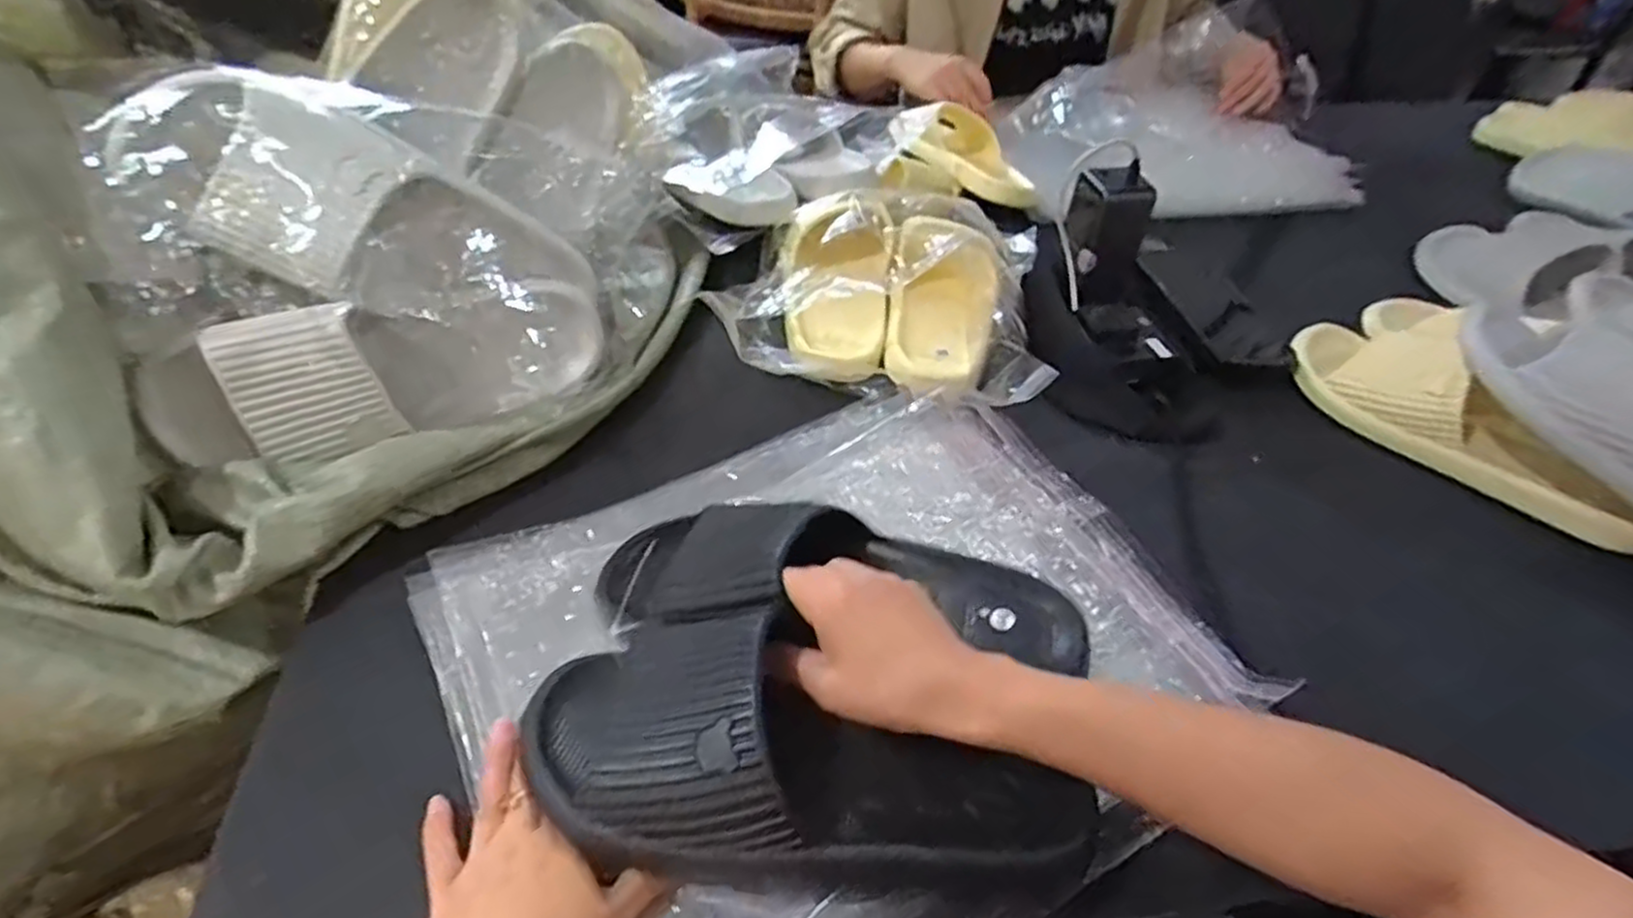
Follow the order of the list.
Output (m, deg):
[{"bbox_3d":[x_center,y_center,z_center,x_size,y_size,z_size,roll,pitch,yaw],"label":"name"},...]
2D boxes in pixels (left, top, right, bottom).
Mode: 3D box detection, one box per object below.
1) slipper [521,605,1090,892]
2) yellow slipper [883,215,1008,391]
[{"bbox_3d":[-0.014,0.140,0.351,0.272,0.065,0.105,11,45,8],"label":"slipper"},{"bbox_3d":[0.106,-0.141,0.644,0.092,0.063,0.213,13,46,11],"label":"yellow slipper"}]

